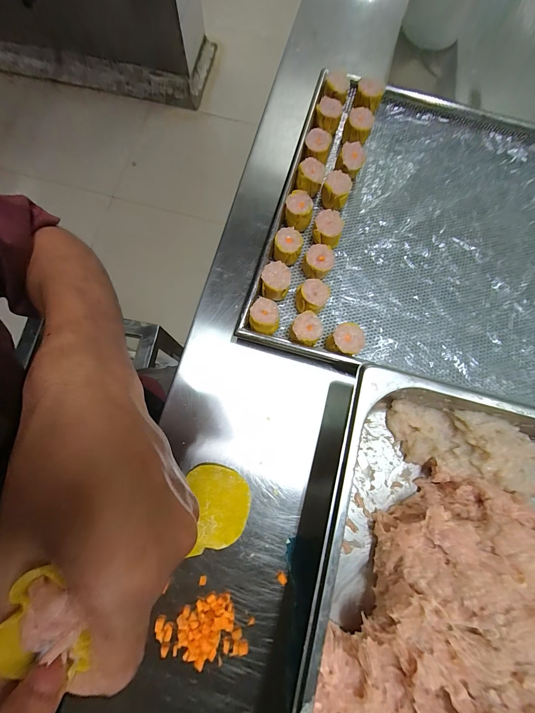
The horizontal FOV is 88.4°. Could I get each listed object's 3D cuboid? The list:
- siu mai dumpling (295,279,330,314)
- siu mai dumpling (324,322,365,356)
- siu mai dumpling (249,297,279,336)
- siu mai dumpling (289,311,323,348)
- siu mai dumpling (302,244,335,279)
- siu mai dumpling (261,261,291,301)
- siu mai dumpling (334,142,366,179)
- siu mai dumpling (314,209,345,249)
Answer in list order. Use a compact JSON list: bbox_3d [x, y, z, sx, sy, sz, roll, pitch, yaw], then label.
[{"bbox_3d":[0.053,-0.070,0.332,0.037,0.031,0.039,6,77,0],"label":"siu mai dumpling"},{"bbox_3d":[0.089,-0.017,0.318,0.035,0.038,0.037,0,77,-1],"label":"siu mai dumpling"},{"bbox_3d":[-0.004,-0.043,0.322,0.033,0.034,0.039,8,77,1],"label":"siu mai dumpling"},{"bbox_3d":[0.044,-0.029,0.320,0.033,0.035,0.036,23,78,4],"label":"siu mai dumpling"},{"bbox_3d":[0.062,-0.114,0.342,0.035,0.031,0.039,25,78,4],"label":"siu mai dumpling"},{"bbox_3d":[0.010,-0.088,0.332,0.032,0.035,0.041,7,77,0],"label":"siu mai dumpling"},{"bbox_3d":[0.111,-0.258,0.367,0.032,0.033,0.038,23,78,4],"label":"siu mai dumpling"},{"bbox_3d":[0.076,-0.160,0.353,0.035,0.028,0.041,9,77,1],"label":"siu mai dumpling"}]

